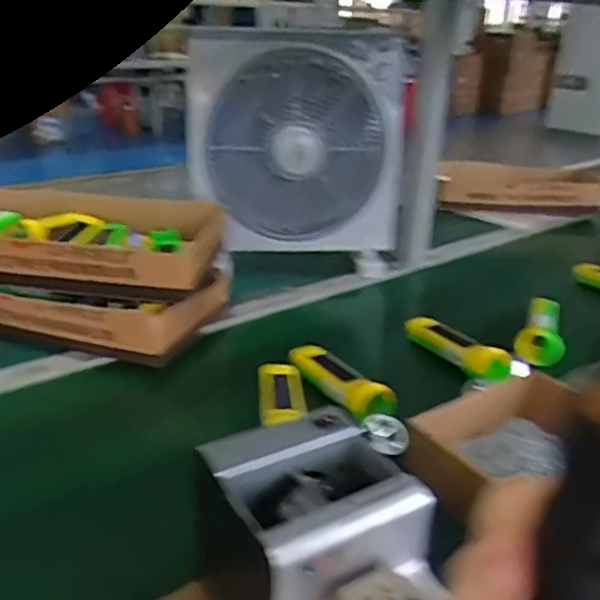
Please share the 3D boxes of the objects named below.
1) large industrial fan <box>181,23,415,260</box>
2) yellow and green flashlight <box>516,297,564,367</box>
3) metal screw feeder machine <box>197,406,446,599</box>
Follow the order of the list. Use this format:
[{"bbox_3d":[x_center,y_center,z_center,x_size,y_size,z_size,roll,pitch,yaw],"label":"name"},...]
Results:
[{"bbox_3d":[-0.007,-0.252,1.101,0.362,0.389,0.092,-1,25,-7],"label":"large industrial fan"},{"bbox_3d":[0.362,0.044,0.945,0.065,0.059,0.124,12,27,20],"label":"yellow and green flashlight"},{"bbox_3d":[0.019,0.193,0.456,0.125,0.147,0.180,-13,30,-31],"label":"metal screw feeder machine"}]

